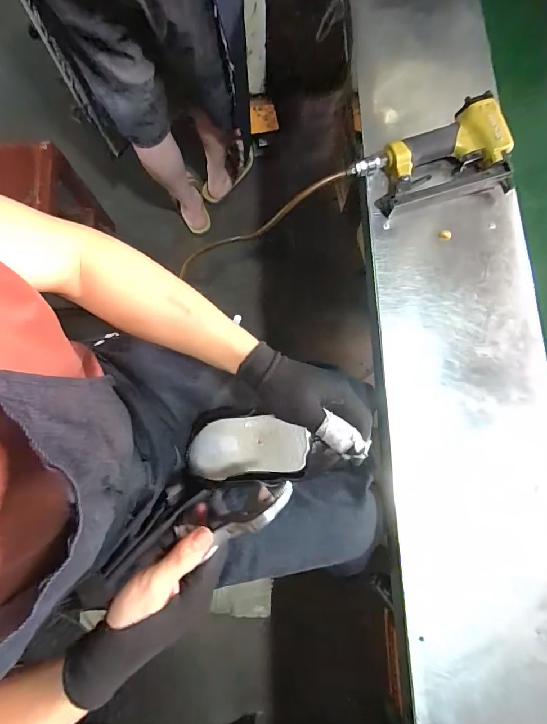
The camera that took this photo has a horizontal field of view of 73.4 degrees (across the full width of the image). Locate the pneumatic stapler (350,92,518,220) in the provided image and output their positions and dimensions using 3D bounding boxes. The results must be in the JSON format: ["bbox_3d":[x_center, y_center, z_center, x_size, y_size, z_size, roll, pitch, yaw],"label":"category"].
[{"bbox_3d":[0.233,-0.280,0.528,0.224,0.048,0.133,-24,80,-5],"label":"pneumatic stapler"}]

